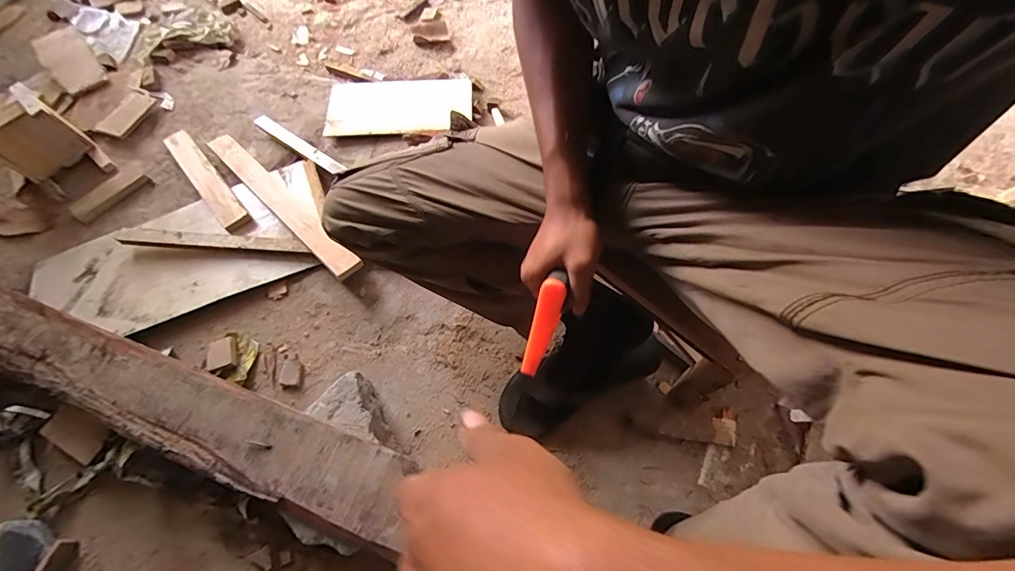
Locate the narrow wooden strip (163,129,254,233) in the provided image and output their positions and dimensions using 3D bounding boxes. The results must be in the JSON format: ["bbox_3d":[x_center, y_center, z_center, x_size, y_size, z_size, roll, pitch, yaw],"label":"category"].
[{"bbox_3d":[-0.645,-0.234,0.903,0.049,0.029,0.360,-39,69,-16],"label":"narrow wooden strip"}]

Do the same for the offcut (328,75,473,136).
[{"bbox_3d":[-0.258,-0.443,1.036,0.336,0.018,0.232,-1,57,-4],"label":"offcut"}]

